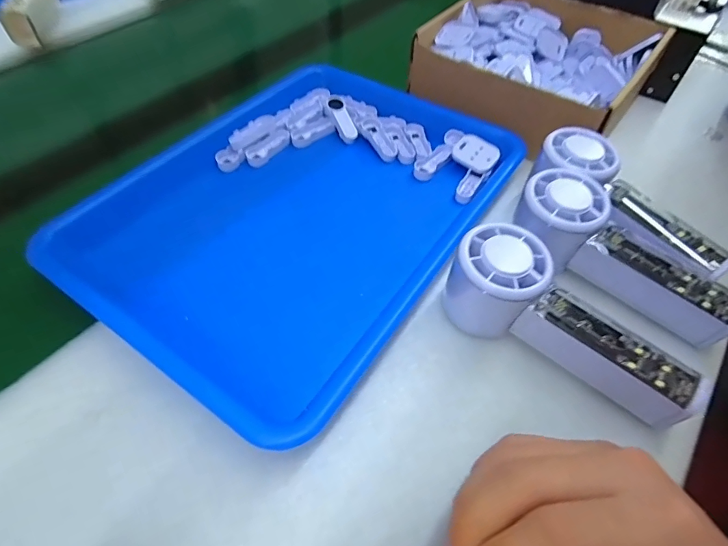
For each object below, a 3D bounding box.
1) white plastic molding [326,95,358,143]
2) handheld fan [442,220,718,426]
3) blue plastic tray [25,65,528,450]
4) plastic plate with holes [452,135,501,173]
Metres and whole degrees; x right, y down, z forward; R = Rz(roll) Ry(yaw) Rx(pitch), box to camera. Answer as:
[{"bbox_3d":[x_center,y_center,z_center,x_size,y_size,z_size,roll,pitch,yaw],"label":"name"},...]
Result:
[{"bbox_3d":[-0.022,-0.151,0.423,0.018,0.008,0.051,-19,75,-16],"label":"white plastic molding"},{"bbox_3d":[0.127,0.031,0.270,0.155,0.058,0.056,31,58,21],"label":"handheld fan"},{"bbox_3d":[-0.052,-0.065,0.355,0.259,0.026,0.333,30,58,18],"label":"blue plastic tray"},{"bbox_3d":[0.101,-0.109,0.389,0.040,0.004,0.031,39,81,22],"label":"plastic plate with holes"}]

